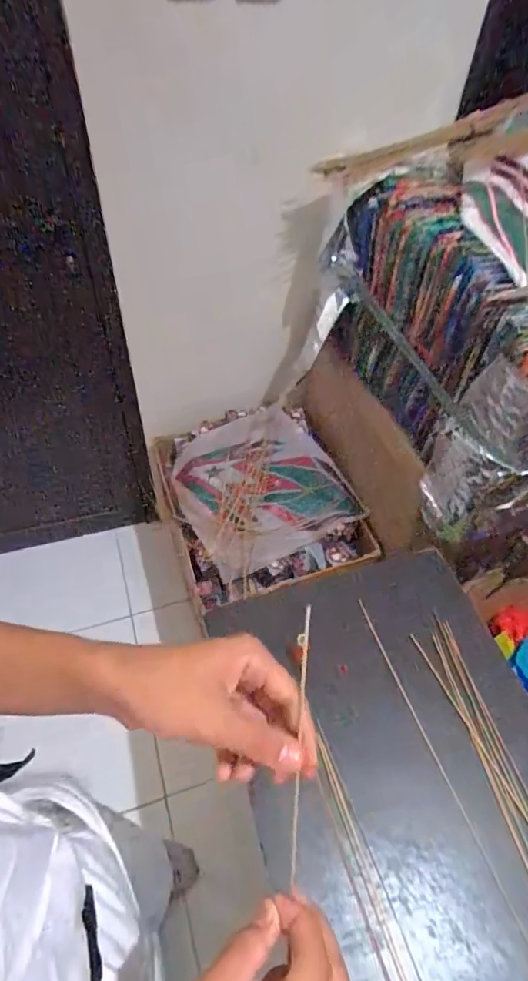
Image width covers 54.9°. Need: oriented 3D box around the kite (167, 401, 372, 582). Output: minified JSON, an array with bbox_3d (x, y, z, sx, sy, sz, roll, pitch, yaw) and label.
[{"bbox_3d":[-0.022,-0.030,1.264,0.384,0.077,0.439,-22,54,-20],"label":"kite"}]

